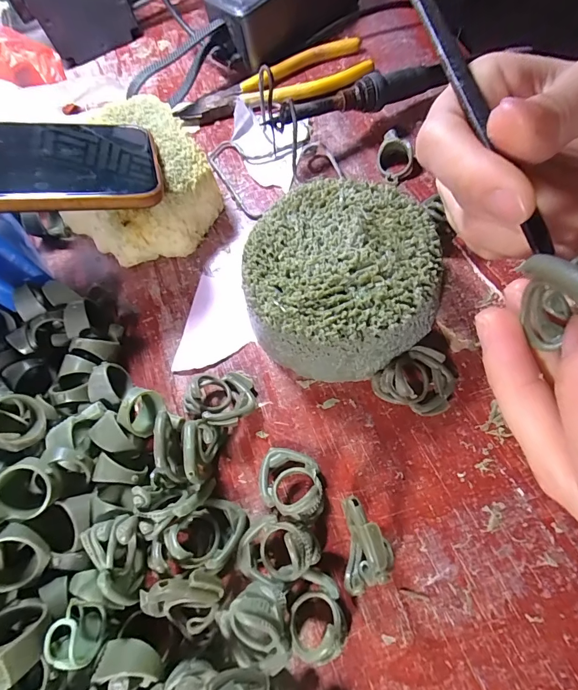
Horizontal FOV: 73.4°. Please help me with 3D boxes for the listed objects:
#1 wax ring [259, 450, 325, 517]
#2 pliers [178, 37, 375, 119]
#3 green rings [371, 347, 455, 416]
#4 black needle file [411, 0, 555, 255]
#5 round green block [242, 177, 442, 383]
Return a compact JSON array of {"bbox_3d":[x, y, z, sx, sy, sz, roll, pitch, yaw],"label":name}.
[{"bbox_3d":[0.001,0.065,0.185,0.031,0.023,0.030,-3,68,7],"label":"wax ring"},{"bbox_3d":[-0.011,-0.209,0.309,0.151,0.024,0.044,-14,66,-6],"label":"pliers"},{"bbox_3d":[0.067,0.019,0.199,0.036,0.020,0.035,-3,68,7],"label":"green rings"},{"bbox_3d":[0.056,-0.096,0.131,0.009,0.004,0.151,-10,71,-4],"label":"black needle file"},{"bbox_3d":[0.027,-0.036,0.213,0.096,0.044,0.106,-3,68,7],"label":"round green block"}]

